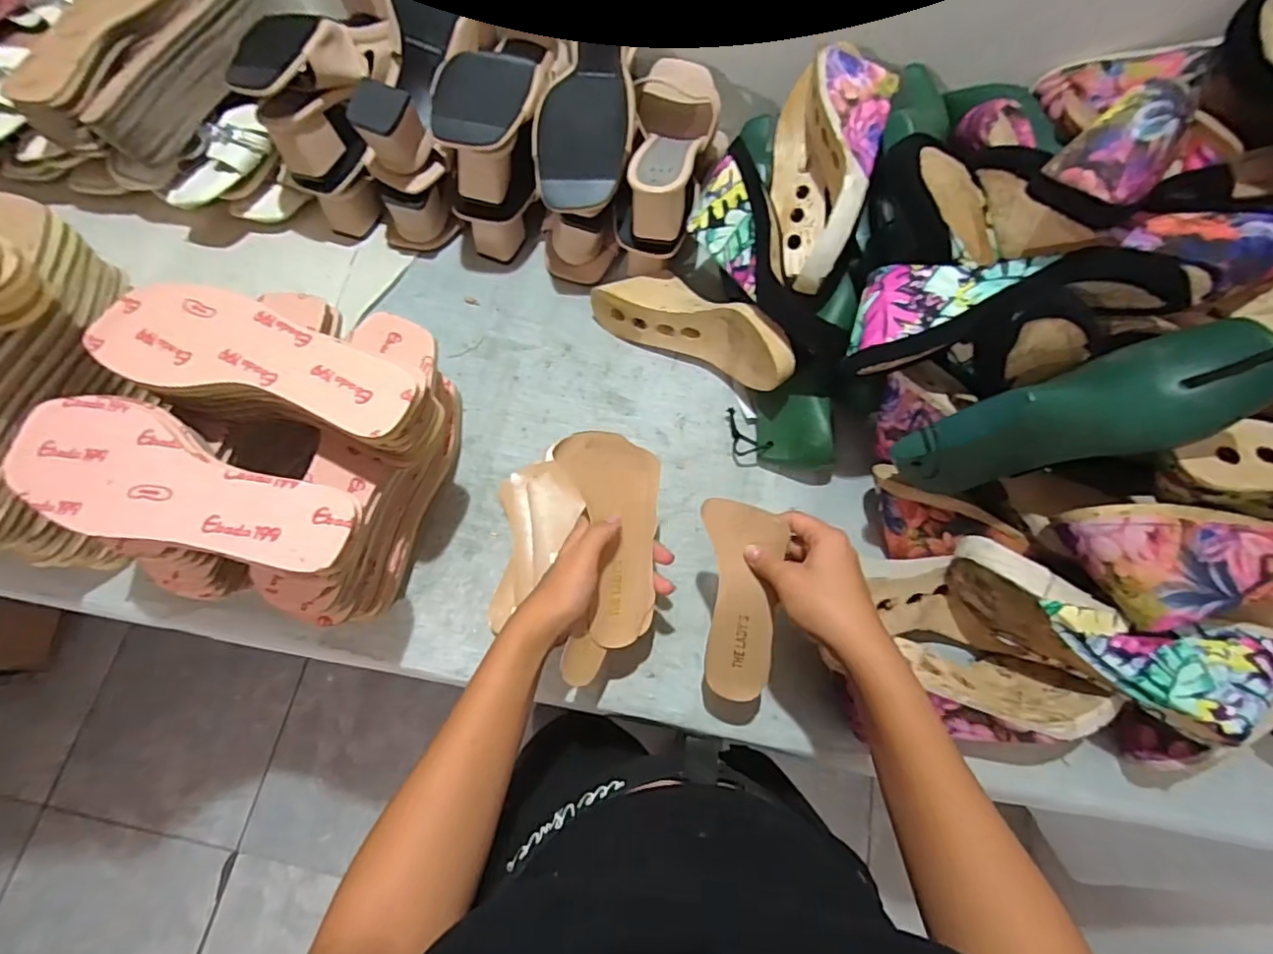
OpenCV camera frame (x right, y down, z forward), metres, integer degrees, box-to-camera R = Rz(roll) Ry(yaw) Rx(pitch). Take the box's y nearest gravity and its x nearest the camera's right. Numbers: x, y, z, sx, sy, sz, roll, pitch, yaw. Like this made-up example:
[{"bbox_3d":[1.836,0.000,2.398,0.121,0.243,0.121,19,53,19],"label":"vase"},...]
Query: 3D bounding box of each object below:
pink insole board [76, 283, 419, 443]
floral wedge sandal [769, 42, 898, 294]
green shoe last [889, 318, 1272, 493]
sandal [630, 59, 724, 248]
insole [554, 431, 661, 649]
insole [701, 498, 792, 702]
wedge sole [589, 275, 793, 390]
[{"bbox_3d":[-0.273,-0.088,0.407,0.236,0.010,0.077,16,71,5],"label":"pink insole board"},{"bbox_3d":[0.175,-0.298,0.551,0.093,0.098,0.238,16,71,5],"label":"floral wedge sandal"},{"bbox_3d":[0.308,-0.045,0.411,0.222,0.079,0.073,-19,68,27],"label":"green shoe last"},{"bbox_3d":[0.039,-0.351,0.587,0.086,0.069,0.237,3,70,1],"label":"sandal"},{"bbox_3d":[-0.017,0.048,0.453,0.079,0.008,0.167,-7,94,-24],"label":"insole"},{"bbox_3d":[0.082,0.097,0.441,0.058,0.006,0.154,2,95,17],"label":"insole"},{"bbox_3d":[0.063,-0.156,0.584,0.234,0.085,0.076,28,72,28],"label":"wedge sole"}]

